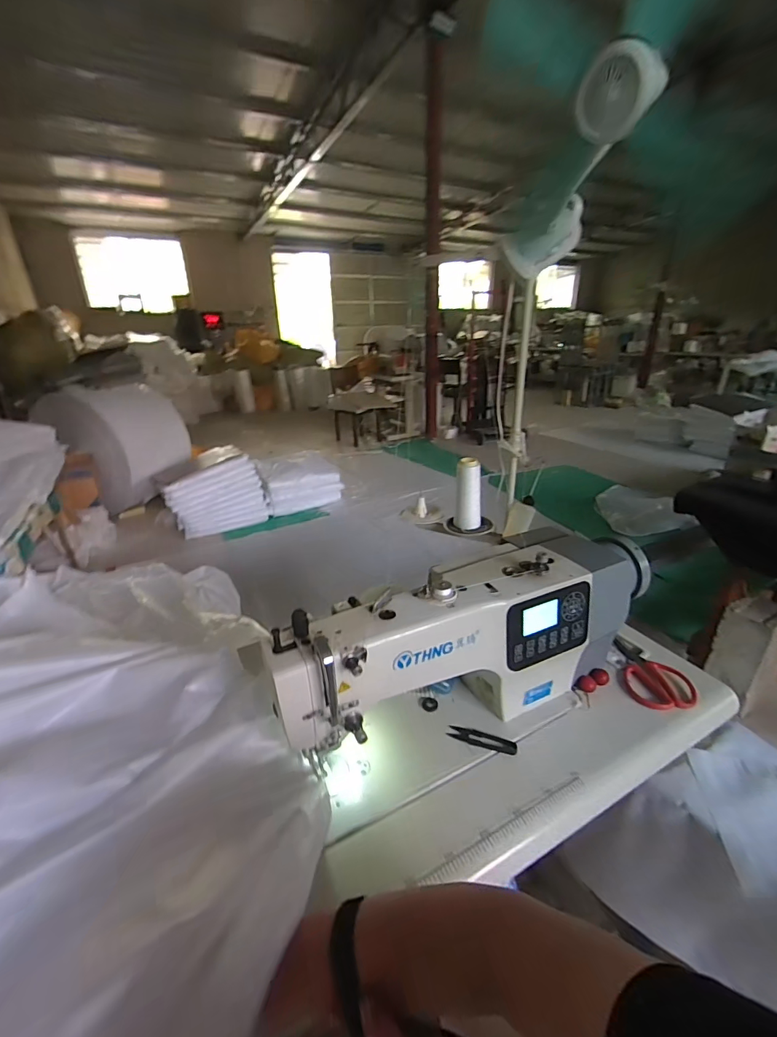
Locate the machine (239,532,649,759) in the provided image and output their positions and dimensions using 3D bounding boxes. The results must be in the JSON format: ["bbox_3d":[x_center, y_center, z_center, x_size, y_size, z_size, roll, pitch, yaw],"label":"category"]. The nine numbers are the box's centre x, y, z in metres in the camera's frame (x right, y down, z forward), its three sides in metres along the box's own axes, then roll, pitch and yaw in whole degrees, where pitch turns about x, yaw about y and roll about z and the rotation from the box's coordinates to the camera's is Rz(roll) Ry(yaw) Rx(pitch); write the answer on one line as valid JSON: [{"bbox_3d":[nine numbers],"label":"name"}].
[{"bbox_3d":[0.128,0.188,0.634,0.591,0.241,0.161,-16,29,-28],"label":"machine"}]

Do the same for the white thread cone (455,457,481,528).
[{"bbox_3d":[0.196,-0.058,1.020,0.063,0.163,0.051,0,25,3],"label":"white thread cone"}]

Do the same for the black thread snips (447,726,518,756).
[{"bbox_3d":[0.136,0.323,0.619,0.098,0.015,0.025,12,28,26],"label":"black thread snips"}]

